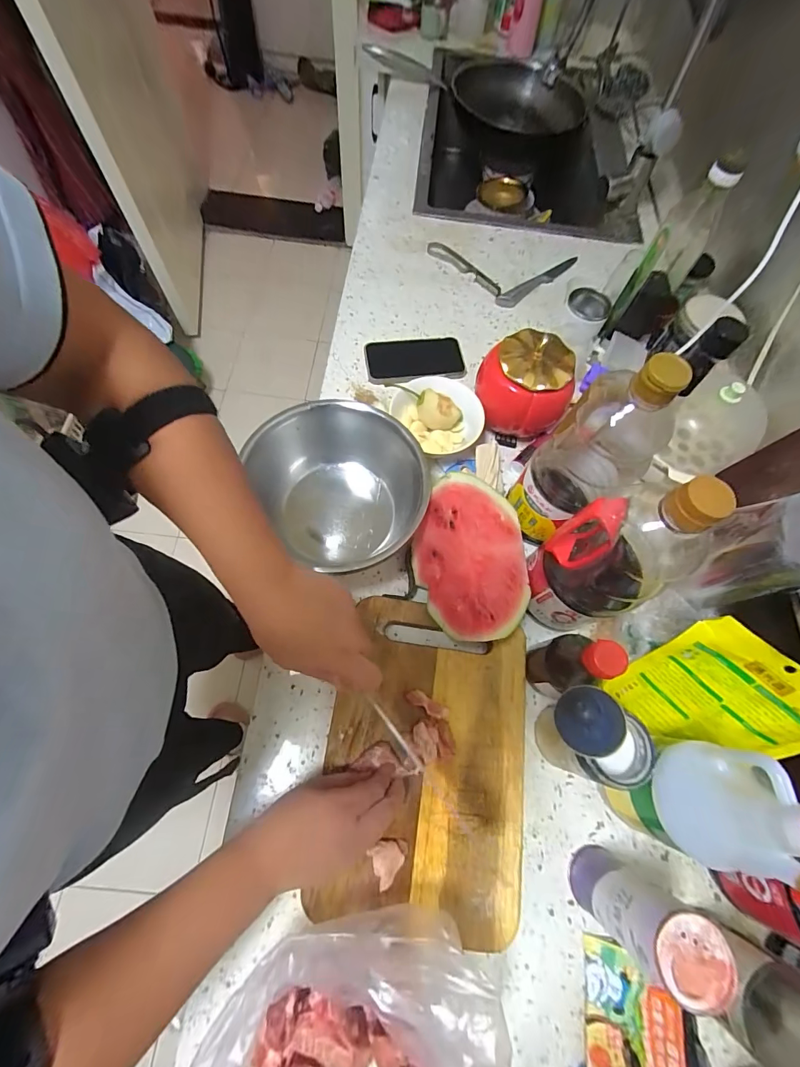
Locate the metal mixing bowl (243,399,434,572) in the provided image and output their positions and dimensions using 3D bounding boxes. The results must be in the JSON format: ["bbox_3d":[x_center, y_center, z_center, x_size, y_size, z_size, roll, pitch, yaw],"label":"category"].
[{"bbox_3d":[-0.063,-0.050,0.491,0.190,0.089,0.209,1,68,-3],"label":"metal mixing bowl"}]

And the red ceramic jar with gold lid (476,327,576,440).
[{"bbox_3d":[0.161,-0.192,0.543,0.112,0.120,0.092,13,68,2],"label":"red ceramic jar with gold lid"}]

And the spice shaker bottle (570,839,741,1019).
[{"bbox_3d":[0.196,0.316,0.338,0.051,0.137,0.054,1,68,-3],"label":"spice shaker bottle"}]

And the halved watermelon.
[{"bbox_3d":[0.081,0.030,0.449,0.118,0.085,0.168,-5,69,-6],"label":"halved watermelon"}]

